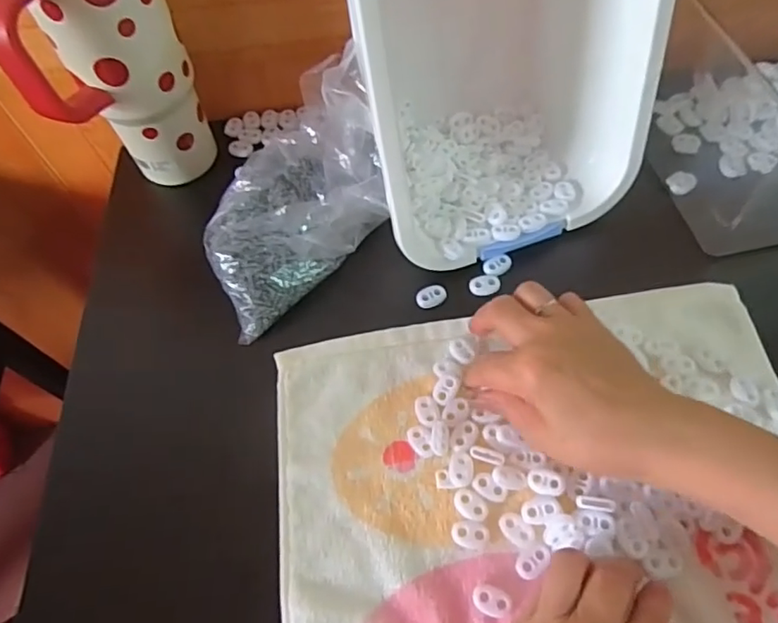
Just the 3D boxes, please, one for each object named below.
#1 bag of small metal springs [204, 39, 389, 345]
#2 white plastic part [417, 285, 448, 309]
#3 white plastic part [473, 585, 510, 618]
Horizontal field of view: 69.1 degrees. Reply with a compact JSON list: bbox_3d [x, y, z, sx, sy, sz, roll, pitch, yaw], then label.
[{"bbox_3d":[-0.074,-0.082,0.410,0.143,0.100,0.115,-29,62,-12],"label":"bag of small metal springs"},{"bbox_3d":[0.032,-0.011,0.426,0.023,0.008,0.014,-21,61,-7],"label":"white plastic part"},{"bbox_3d":[0.058,0.165,0.322,0.020,0.005,0.014,15,63,12],"label":"white plastic part"}]

